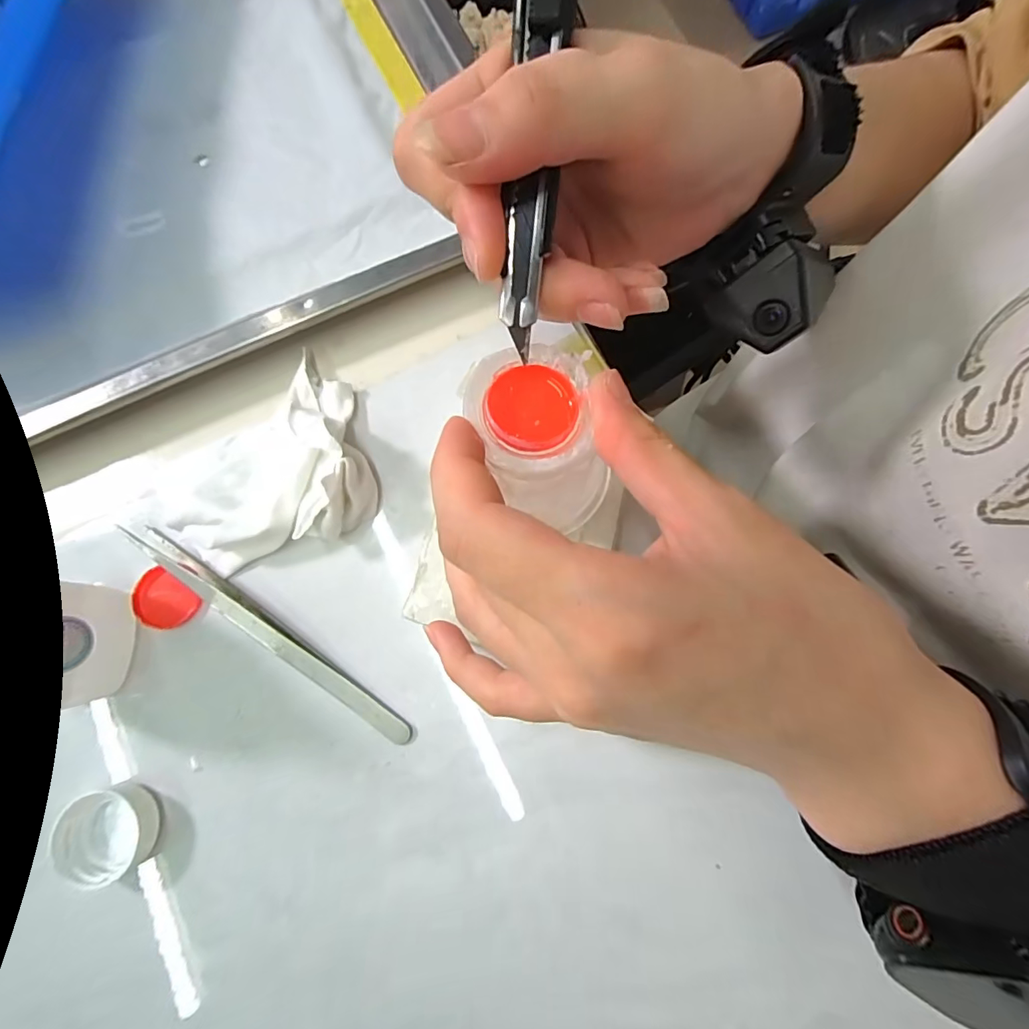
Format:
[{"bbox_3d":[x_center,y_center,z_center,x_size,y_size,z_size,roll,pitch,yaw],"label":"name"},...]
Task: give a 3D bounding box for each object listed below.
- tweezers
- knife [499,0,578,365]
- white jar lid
[{"bbox_3d":[-0.094,0.045,0.186,0.131,0.010,0.008,35,80,9],"label":"tweezers"},{"bbox_3d":[0.007,-0.113,0.121,0.011,0.011,0.141,5,105,0],"label":"knife"},{"bbox_3d":[-0.143,0.112,0.172,0.032,0.010,0.029,-26,78,-4],"label":"white jar lid"}]

